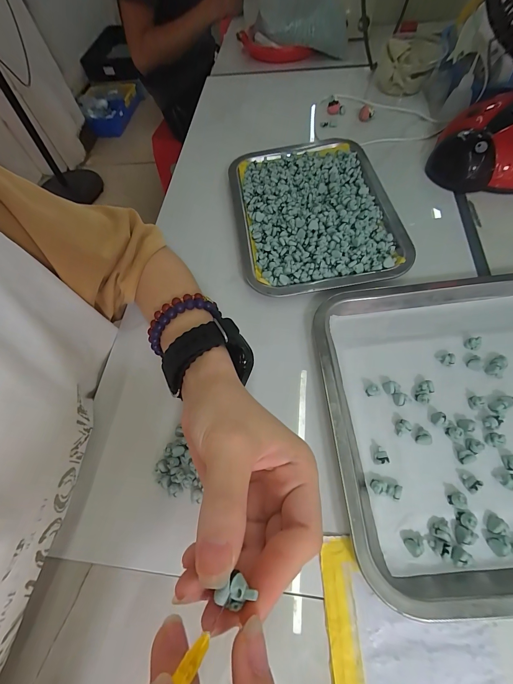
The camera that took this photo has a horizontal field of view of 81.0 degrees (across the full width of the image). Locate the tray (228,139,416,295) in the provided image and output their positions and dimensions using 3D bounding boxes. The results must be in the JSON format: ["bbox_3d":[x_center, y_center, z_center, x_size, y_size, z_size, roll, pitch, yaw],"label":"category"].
[{"bbox_3d":[0.070,-0.172,0.388,0.191,0.032,0.261,-9,61,-1],"label":"tray"}]

